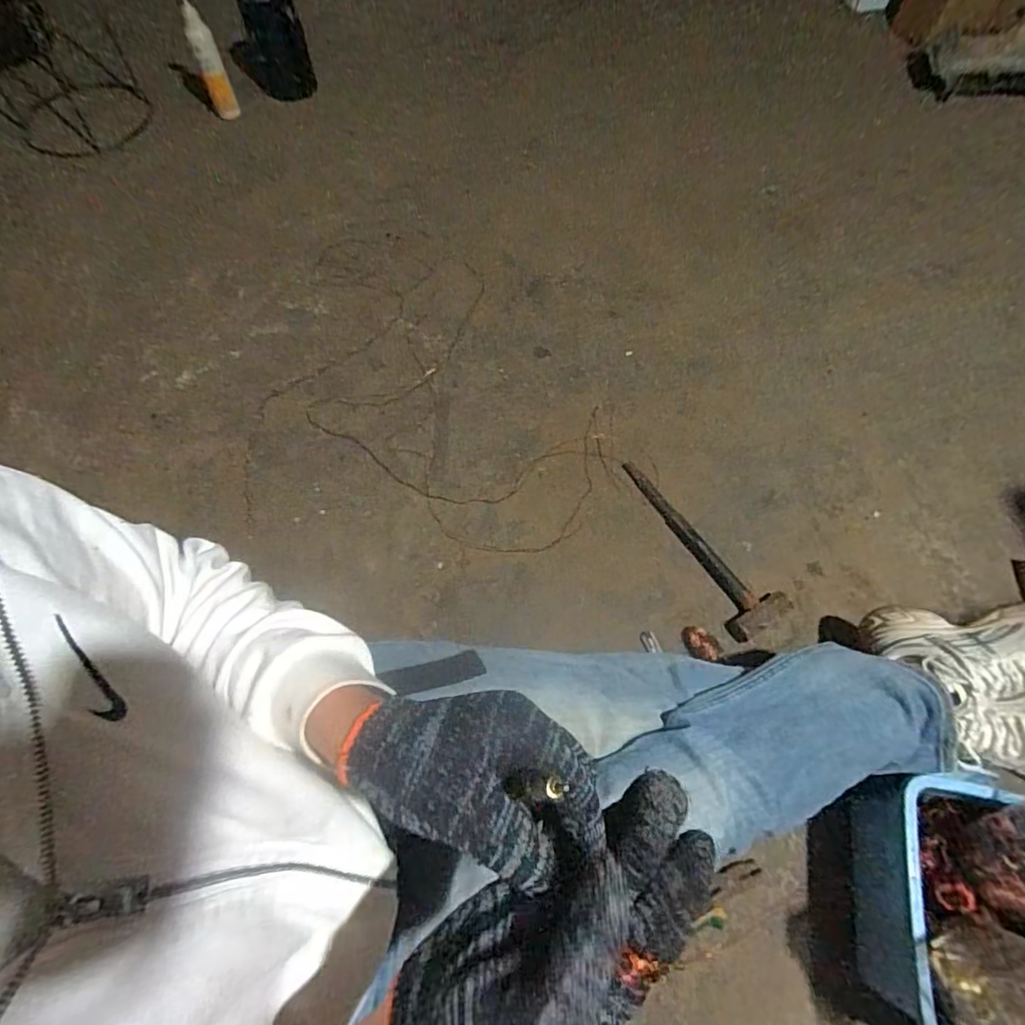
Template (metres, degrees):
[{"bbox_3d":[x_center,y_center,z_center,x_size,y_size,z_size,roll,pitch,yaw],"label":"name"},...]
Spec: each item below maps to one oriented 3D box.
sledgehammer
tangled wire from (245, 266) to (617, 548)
[{"bbox_3d":[0.313,0.038,0.909,0.107,0.049,0.362,-27,66,-11],"label":"sledgehammer"},{"bbox_3d":[-0.148,-0.221,1.067,0.680,0.034,0.565,5,70,2],"label":"tangled wire"}]

